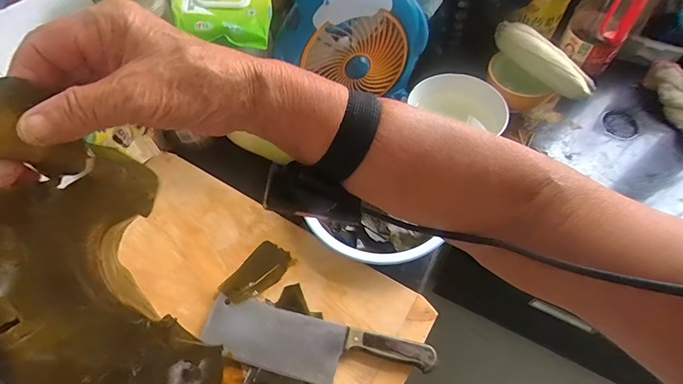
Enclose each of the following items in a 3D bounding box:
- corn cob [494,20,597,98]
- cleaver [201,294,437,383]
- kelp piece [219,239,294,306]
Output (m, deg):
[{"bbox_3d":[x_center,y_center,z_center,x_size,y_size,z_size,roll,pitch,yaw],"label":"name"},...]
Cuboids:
[{"bbox_3d":[0.334,-0.227,0.658,0.052,0.049,0.201,-26,61,-14],"label":"corn cob"},{"bbox_3d":[-0.034,0.193,0.483,0.279,0.018,0.073,12,59,8],"label":"cleaver"},{"bbox_3d":[-0.117,0.113,0.544,0.058,0.009,0.098,27,57,27],"label":"kelp piece"}]

